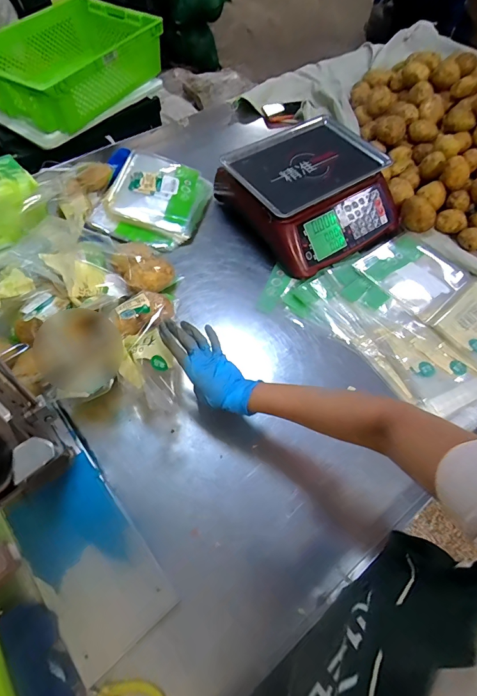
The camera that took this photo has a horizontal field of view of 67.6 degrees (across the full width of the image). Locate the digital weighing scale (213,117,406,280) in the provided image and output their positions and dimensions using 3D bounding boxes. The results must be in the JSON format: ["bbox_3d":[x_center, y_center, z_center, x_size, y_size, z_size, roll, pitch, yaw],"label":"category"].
[{"bbox_3d":[0.164,-0.342,0.784,0.284,0.130,0.295,-31,66,-16],"label":"digital weighing scale"}]

